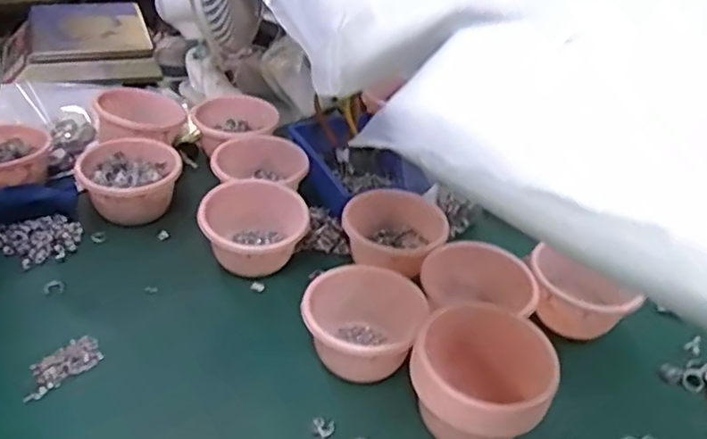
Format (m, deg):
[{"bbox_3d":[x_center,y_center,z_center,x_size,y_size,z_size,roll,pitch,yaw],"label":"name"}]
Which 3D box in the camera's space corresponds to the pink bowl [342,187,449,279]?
[{"bbox_3d":[0.059,0.021,0.937,0.147,0.073,0.157,4,39,-3],"label":"pink bowl"}]

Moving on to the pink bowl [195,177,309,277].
[{"bbox_3d":[-0.146,0.016,0.915,0.139,0.092,0.142,4,39,-3],"label":"pink bowl"}]

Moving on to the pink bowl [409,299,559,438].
[{"bbox_3d":[0.138,0.187,0.709,0.141,0.114,0.136,4,39,-3],"label":"pink bowl"}]

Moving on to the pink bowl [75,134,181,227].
[{"bbox_3d":[-0.344,-0.063,0.977,0.142,0.081,0.144,4,39,-3],"label":"pink bowl"}]

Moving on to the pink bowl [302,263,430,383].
[{"bbox_3d":[0.011,0.132,0.789,0.146,0.077,0.144,11,36,5],"label":"pink bowl"}]

